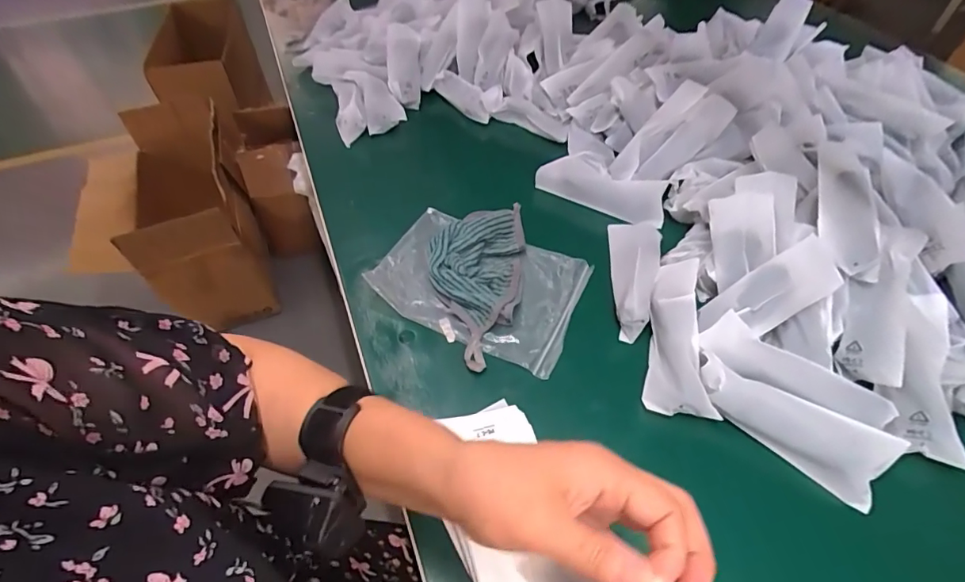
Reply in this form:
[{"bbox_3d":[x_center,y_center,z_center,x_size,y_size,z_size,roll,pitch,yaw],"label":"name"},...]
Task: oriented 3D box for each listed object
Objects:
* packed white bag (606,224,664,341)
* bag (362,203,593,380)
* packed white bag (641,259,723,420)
[{"bbox_3d":[0.155,-0.025,0.503,0.055,0.042,0.159,12,52,10],"label":"packed white bag"},{"bbox_3d":[-0.001,-0.020,0.500,0.208,0.026,0.174,24,56,19],"label":"bag"},{"bbox_3d":[0.175,0.037,0.437,0.056,0.037,0.146,5,67,7],"label":"packed white bag"}]

